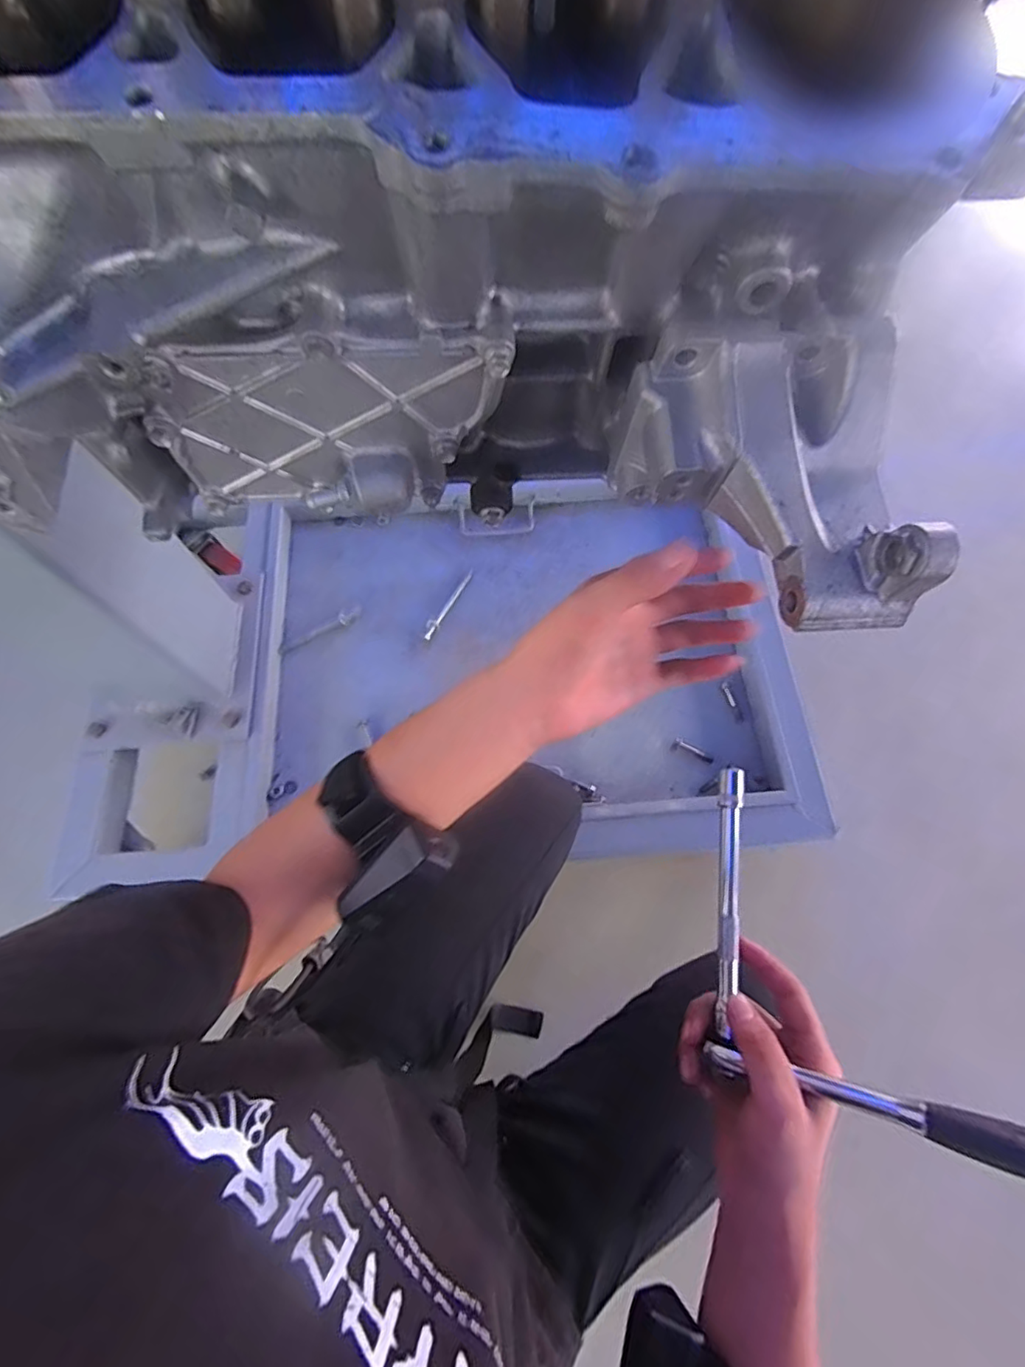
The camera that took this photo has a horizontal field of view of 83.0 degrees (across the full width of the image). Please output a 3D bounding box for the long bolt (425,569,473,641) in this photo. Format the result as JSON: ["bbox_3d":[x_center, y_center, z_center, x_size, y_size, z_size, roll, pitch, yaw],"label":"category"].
[{"bbox_3d":[-0.093,-0.118,0.858,0.017,0.009,0.133,28,71,11],"label":"long bolt"}]

